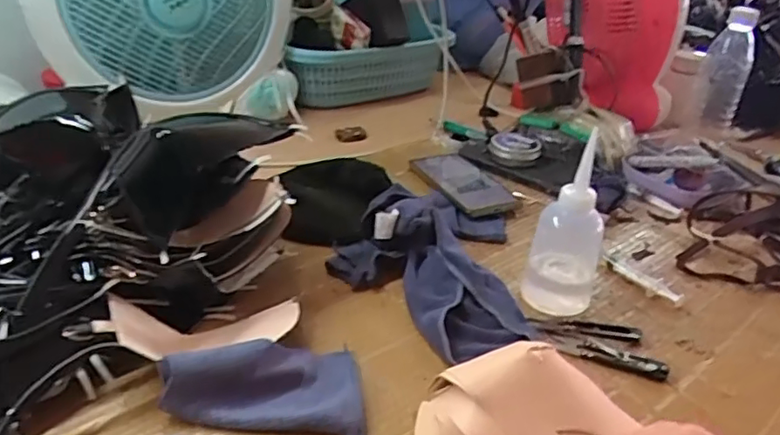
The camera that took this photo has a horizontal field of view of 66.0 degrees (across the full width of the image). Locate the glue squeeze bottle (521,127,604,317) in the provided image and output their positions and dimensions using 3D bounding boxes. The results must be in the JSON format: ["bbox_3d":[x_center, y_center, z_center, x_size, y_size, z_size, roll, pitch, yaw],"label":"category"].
[{"bbox_3d":[0.162,0.008,0.537,0.059,0.155,0.044,12,31,14],"label":"glue squeeze bottle"}]

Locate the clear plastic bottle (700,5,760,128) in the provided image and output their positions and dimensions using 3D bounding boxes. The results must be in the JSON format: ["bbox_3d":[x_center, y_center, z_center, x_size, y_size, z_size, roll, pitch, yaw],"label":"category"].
[{"bbox_3d":[0.489,-0.206,0.880,0.058,0.187,0.054,19,33,24],"label":"clear plastic bottle"}]

